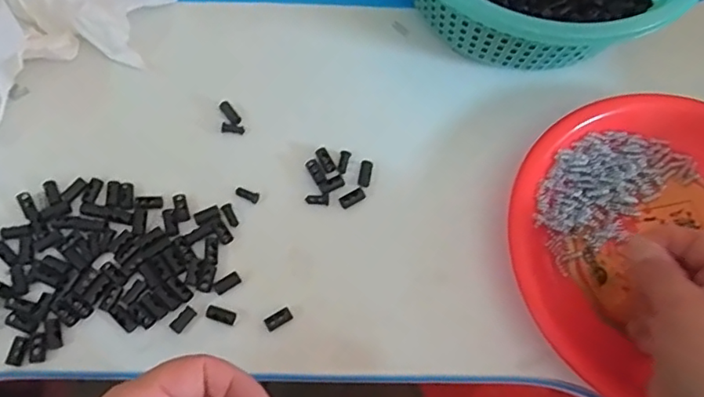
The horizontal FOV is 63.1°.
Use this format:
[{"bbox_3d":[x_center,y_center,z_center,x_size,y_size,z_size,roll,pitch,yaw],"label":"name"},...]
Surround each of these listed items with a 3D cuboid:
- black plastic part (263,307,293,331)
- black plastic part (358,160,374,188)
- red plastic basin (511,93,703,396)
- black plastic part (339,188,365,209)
[{"bbox_3d":[-0.048,0.078,0.373,0.018,0.008,0.009,-27,72,-13],"label":"black plastic part"},{"bbox_3d":[0.010,-0.018,0.407,0.008,0.004,0.021,11,68,2],"label":"black plastic part"},{"bbox_3d":[0.211,0.035,0.375,0.211,0.036,0.228,-21,70,-11],"label":"red plastic basin"},{"bbox_3d":[0.000,0.000,0.399,0.018,0.004,0.009,-27,71,-13],"label":"black plastic part"}]

